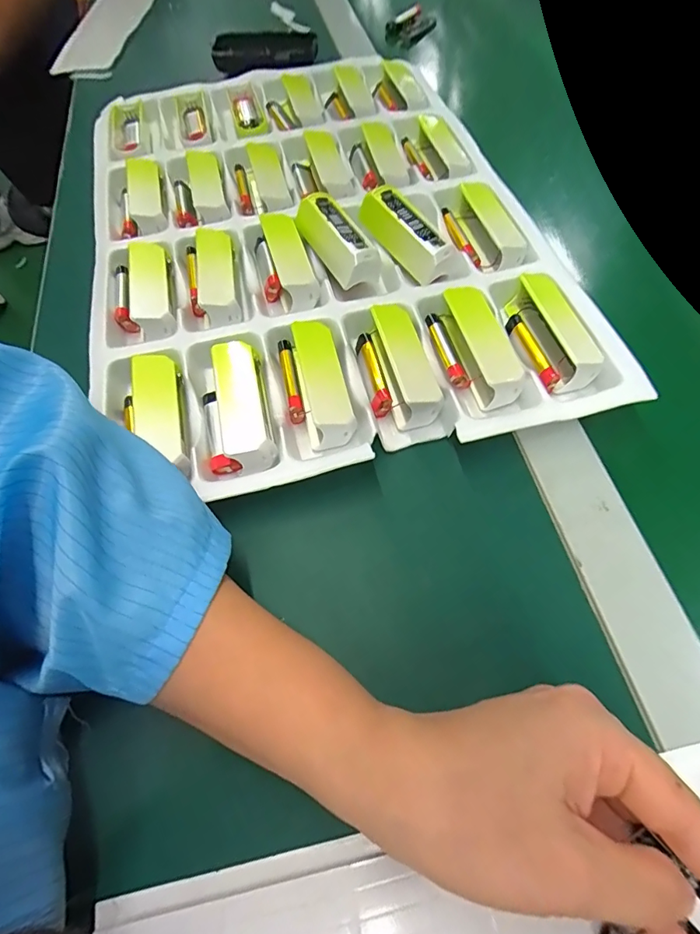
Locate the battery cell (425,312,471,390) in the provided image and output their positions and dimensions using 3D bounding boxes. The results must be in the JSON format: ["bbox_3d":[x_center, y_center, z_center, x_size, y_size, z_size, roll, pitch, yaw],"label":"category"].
[{"bbox_3d":[0.061,-0.075,0.300,0.014,0.010,0.057,-12,61,-5],"label":"battery cell"}]

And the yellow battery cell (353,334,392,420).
[{"bbox_3d":[0.014,-0.058,0.291,0.010,0.015,0.055,-11,61,-4],"label":"yellow battery cell"}]

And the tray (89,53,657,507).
[{"bbox_3d":[-0.030,-0.186,0.351,0.305,0.030,0.424,-13,61,-5],"label":"tray"}]

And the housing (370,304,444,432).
[{"bbox_3d":[0.032,-0.067,0.283,0.029,0.017,0.080,-12,61,-5],"label":"housing"}]

